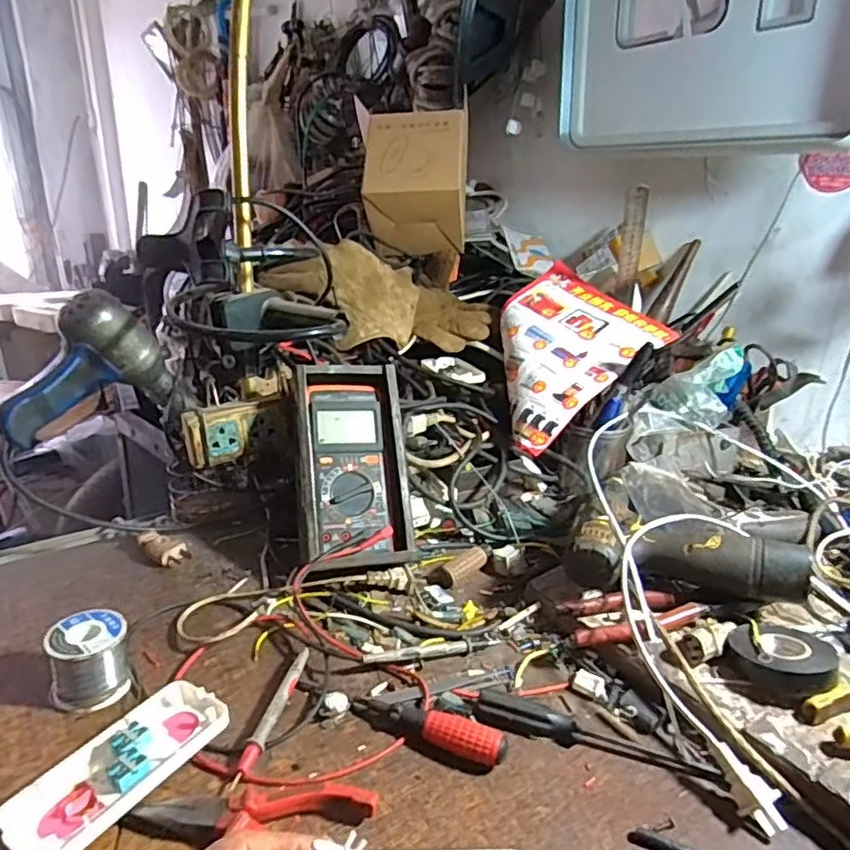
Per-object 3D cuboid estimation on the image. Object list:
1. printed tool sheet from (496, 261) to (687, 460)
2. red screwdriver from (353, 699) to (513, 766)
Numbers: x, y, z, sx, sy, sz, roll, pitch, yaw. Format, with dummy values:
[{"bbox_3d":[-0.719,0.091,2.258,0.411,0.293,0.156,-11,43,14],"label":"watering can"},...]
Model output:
[{"bbox_3d":[0.167,-0.105,0.826,0.274,0.030,0.231,-33,50,-19],"label":"printed tool sheet"},{"bbox_3d":[0.002,0.212,0.439,0.112,0.021,0.020,12,24,23],"label":"red screwdriver"}]

